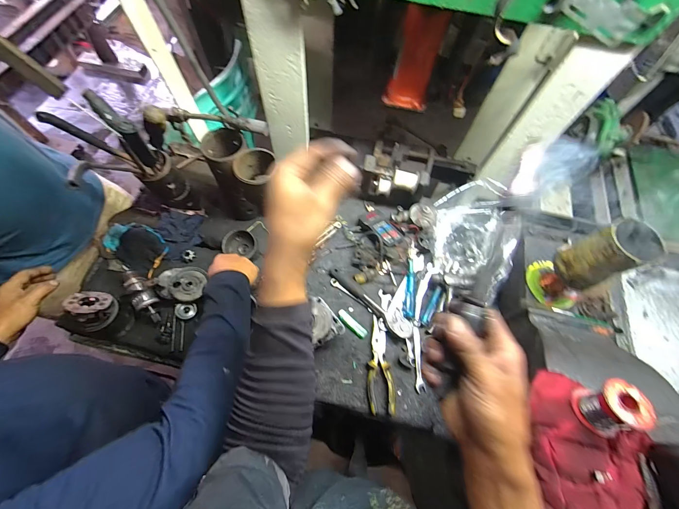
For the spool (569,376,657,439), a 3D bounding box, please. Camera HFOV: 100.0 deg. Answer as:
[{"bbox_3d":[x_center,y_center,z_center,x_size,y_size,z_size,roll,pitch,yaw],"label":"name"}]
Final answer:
[{"bbox_3d":[0.324,0.185,0.342,0.051,0.064,0.061,0,66,-3],"label":"spool"}]

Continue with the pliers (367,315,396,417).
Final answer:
[{"bbox_3d":[0.089,0.239,0.622,0.055,0.016,0.192,1,66,-2],"label":"pliers"}]

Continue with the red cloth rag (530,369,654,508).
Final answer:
[{"bbox_3d":[0.297,0.244,0.344,0.120,0.024,0.163,22,66,7],"label":"red cloth rag"}]

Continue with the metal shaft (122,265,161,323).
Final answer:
[{"bbox_3d":[-0.464,0.076,0.655,0.173,0.044,0.055,42,70,15],"label":"metal shaft"}]

